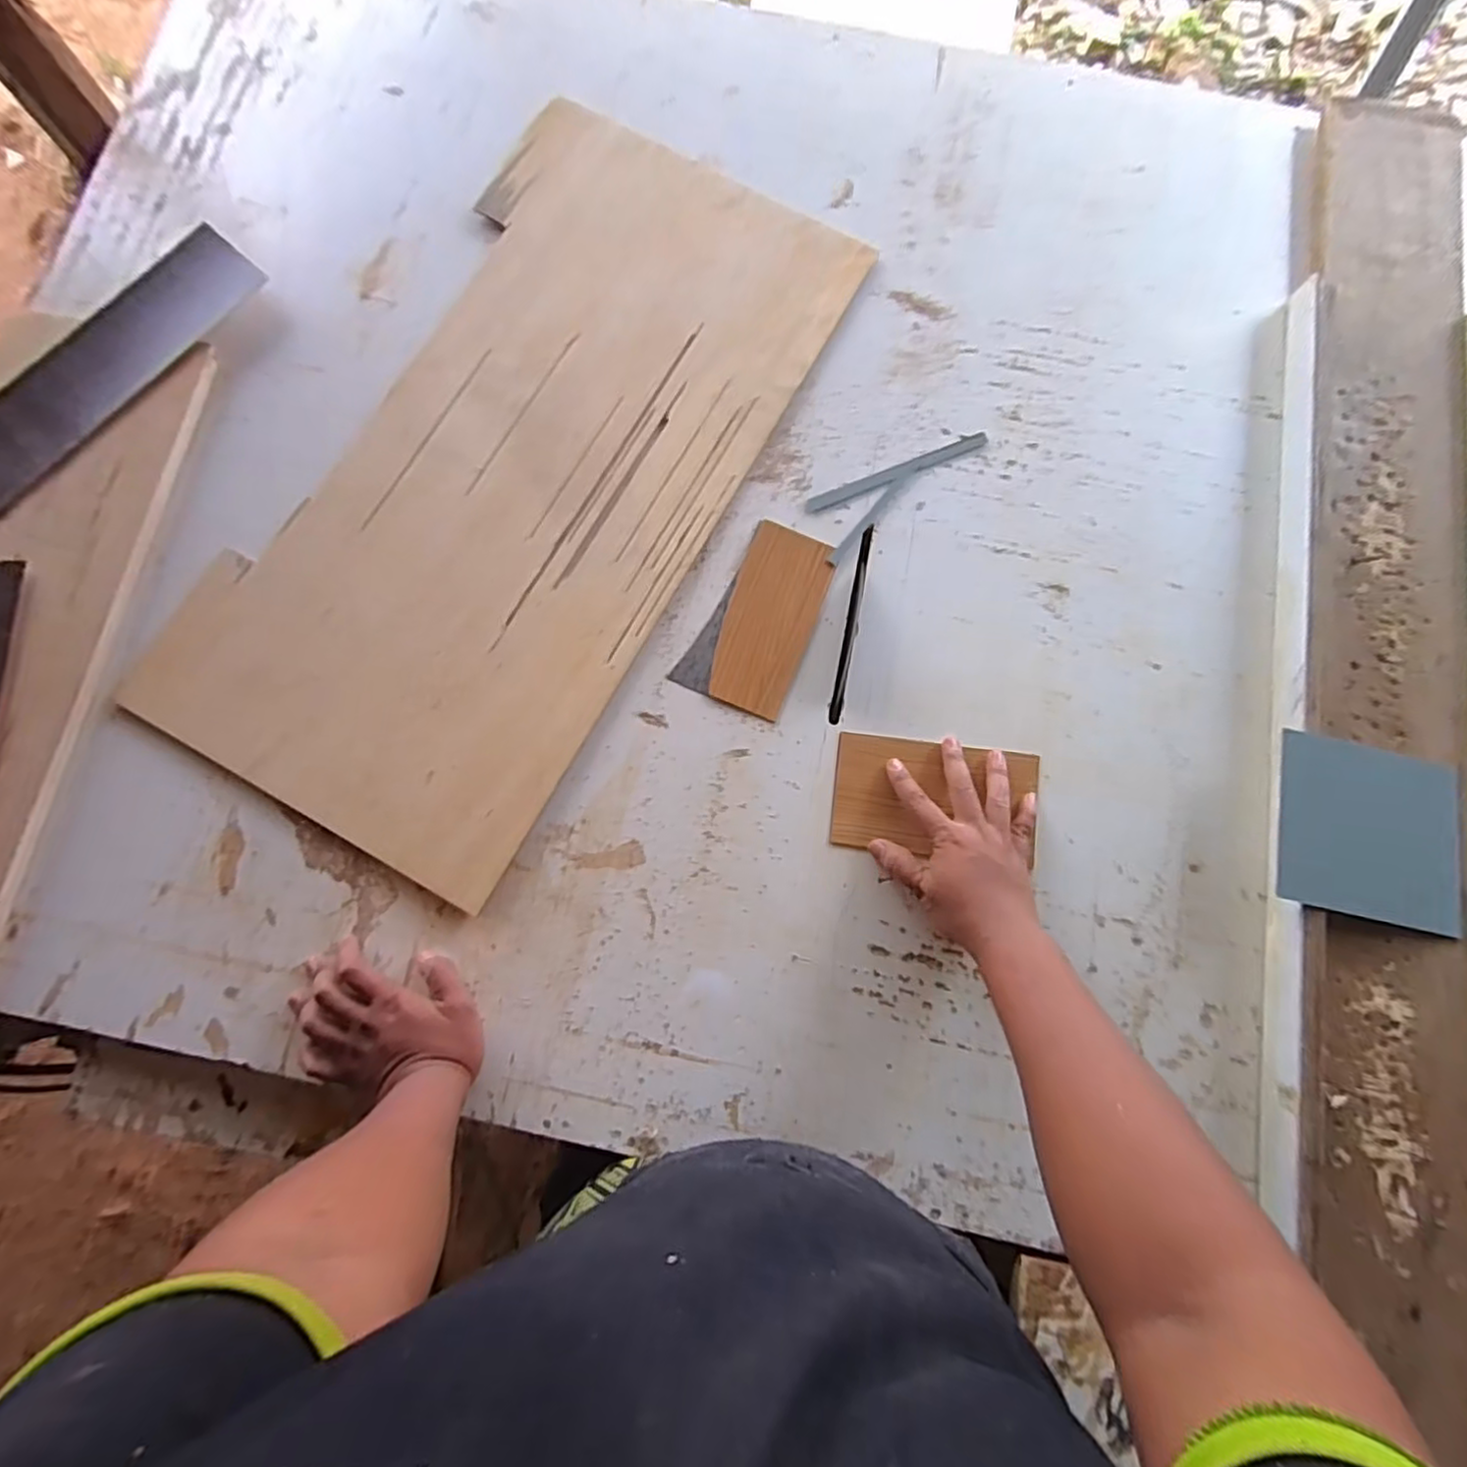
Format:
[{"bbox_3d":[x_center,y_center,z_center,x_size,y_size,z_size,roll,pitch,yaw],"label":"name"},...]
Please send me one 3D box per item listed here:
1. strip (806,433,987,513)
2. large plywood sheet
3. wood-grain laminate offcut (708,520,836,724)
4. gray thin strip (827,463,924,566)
[{"bbox_3d":[0.166,-0.267,0.678,0.197,0.004,0.017,-23,80,-4],"label":"strip"},{"bbox_3d":[-0.210,-0.262,0.657,0.392,0.015,0.764,28,81,5],"label":"large plywood sheet"},{"bbox_3d":[0.034,-0.110,0.640,0.083,0.006,0.182,20,80,4],"label":"wood-grain laminate offcut"},{"bbox_3d":[0.141,-0.221,0.664,0.013,0.004,0.143,40,82,7],"label":"gray thin strip"}]

